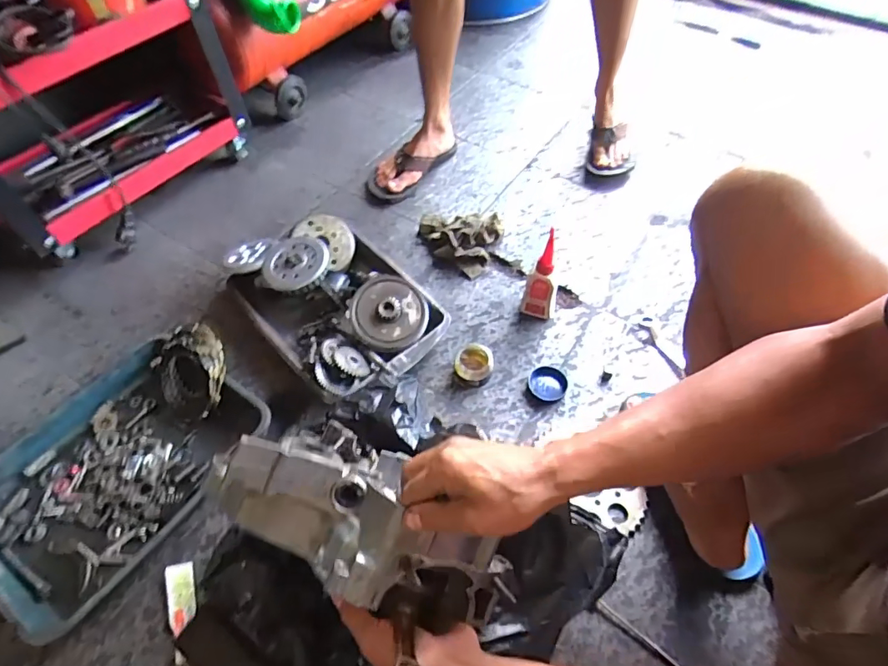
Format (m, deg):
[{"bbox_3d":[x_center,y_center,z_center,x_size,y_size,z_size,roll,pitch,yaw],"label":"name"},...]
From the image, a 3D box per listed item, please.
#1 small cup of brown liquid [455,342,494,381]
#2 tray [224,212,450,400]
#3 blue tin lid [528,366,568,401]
[{"bbox_3d":[0.050,0.046,0.796,0.059,0.032,0.071,13,56,9],"label":"small cup of brown liquid"},{"bbox_3d":[-0.184,-0.064,0.833,0.248,0.098,0.371,-37,62,-23],"label":"tray"},{"bbox_3d":[0.163,0.079,0.783,0.055,0.015,0.061,-36,62,-22],"label":"blue tin lid"}]

